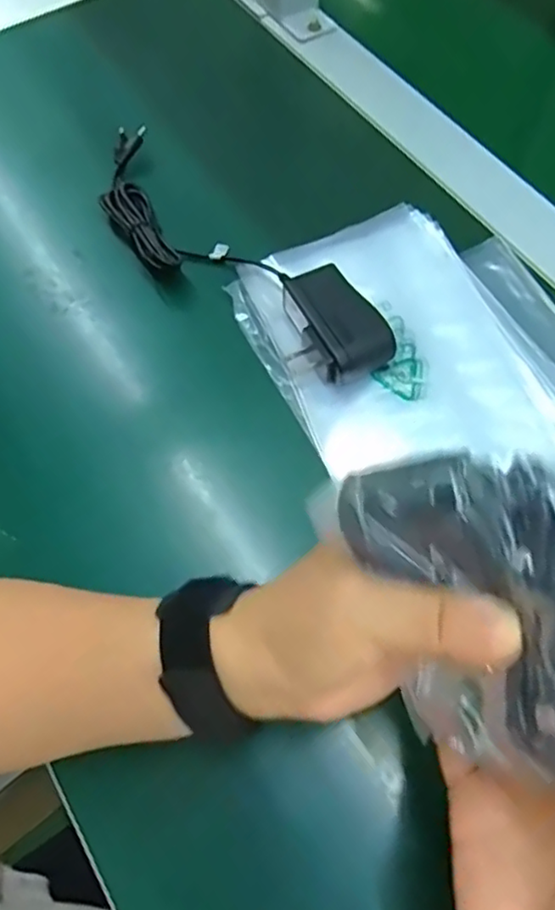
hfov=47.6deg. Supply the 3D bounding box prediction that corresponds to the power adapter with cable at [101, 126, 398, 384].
[{"bbox_3d":[-0.040,-0.133,0.414,0.073,0.033,0.262,-41,70,-17],"label":"power adapter with cable"}]

